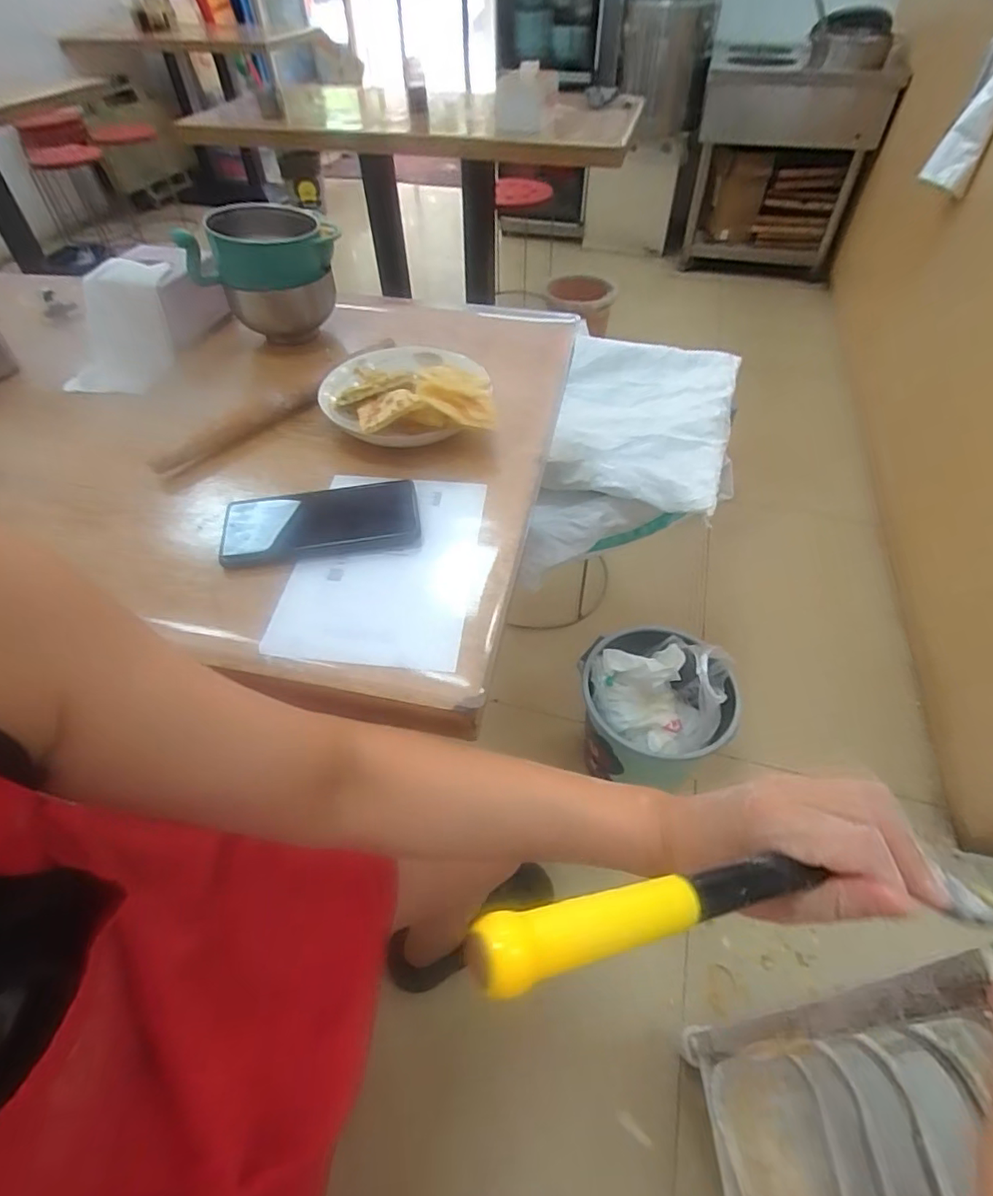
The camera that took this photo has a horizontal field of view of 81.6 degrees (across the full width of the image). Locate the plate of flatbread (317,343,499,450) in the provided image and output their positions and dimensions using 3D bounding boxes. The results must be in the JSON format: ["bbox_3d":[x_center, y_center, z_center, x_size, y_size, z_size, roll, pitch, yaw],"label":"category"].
[{"bbox_3d":[-0.092,-0.218,0.605,0.168,0.048,0.162,-5,51,-3],"label":"plate of flatbread"}]

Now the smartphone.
[{"bbox_3d":[-0.152,-0.065,0.503,0.164,0.016,0.079,-8,51,-5],"label":"smartphone"}]

